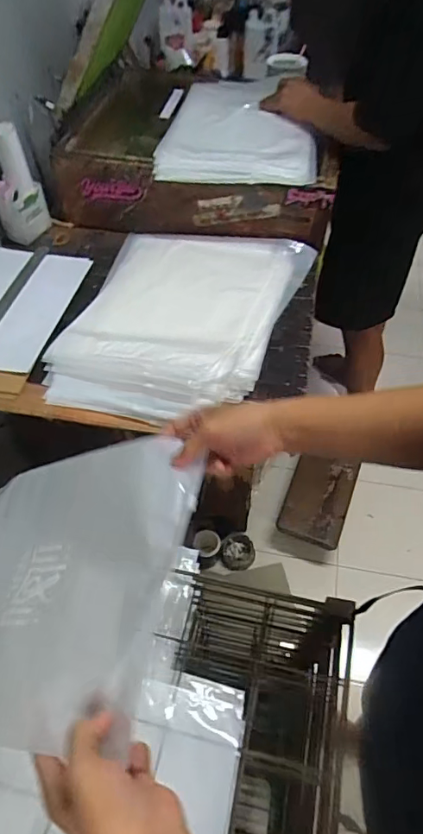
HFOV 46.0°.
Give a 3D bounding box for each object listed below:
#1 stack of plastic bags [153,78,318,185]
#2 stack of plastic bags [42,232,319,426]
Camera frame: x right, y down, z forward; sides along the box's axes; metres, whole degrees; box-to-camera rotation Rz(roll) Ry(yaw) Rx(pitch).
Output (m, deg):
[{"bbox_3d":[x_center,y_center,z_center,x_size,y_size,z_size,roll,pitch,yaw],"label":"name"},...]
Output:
[{"bbox_3d":[0.069,-0.638,1.114,0.325,0.061,0.451,5,53,6],"label":"stack of plastic bags"},{"bbox_3d":[-0.057,-0.208,0.944,0.377,0.047,0.508,14,55,12],"label":"stack of plastic bags"}]

